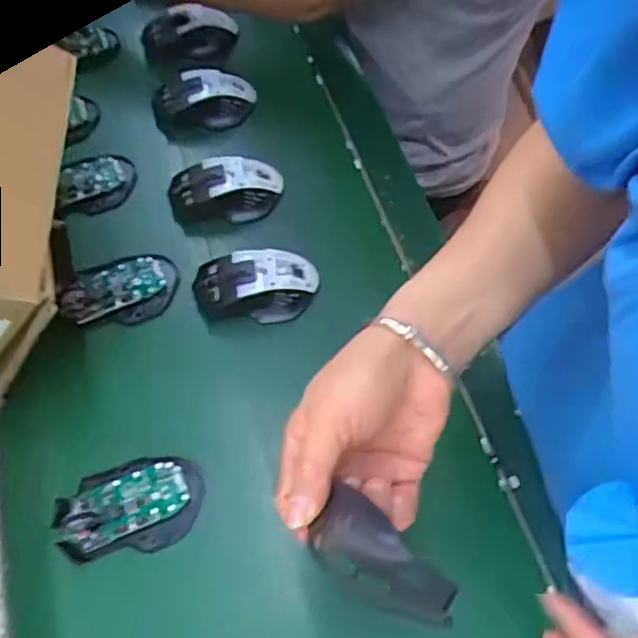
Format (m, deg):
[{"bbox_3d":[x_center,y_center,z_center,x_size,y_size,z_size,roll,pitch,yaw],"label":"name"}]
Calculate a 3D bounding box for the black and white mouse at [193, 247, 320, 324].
[{"bbox_3d":[-0.059,-0.033,0.628,0.115,0.042,0.062,-5,61,-5],"label":"black and white mouse"}]

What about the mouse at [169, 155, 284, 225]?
[{"bbox_3d":[-0.098,-0.135,0.687,0.114,0.048,0.068,0,61,-2],"label":"mouse"}]

